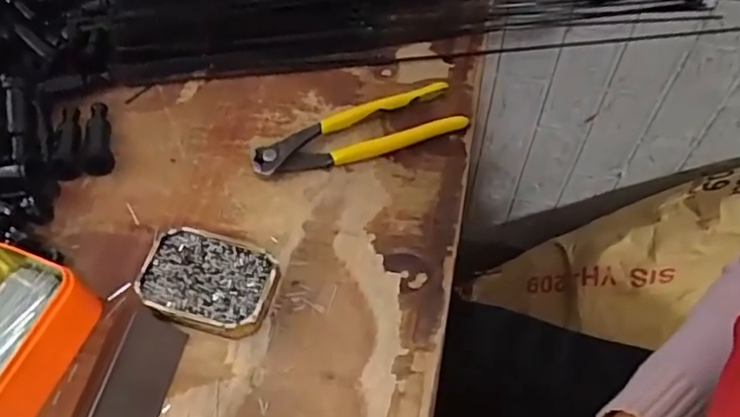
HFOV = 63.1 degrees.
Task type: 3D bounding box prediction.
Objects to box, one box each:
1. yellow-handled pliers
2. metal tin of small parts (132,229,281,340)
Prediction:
[{"bbox_3d":[-0.009,-0.057,0.476,0.166,0.018,0.049,-19,58,-10],"label":"yellow-handled pliers"},{"bbox_3d":[-0.108,0.050,0.409,0.088,0.021,0.062,11,58,10],"label":"metal tin of small parts"}]

